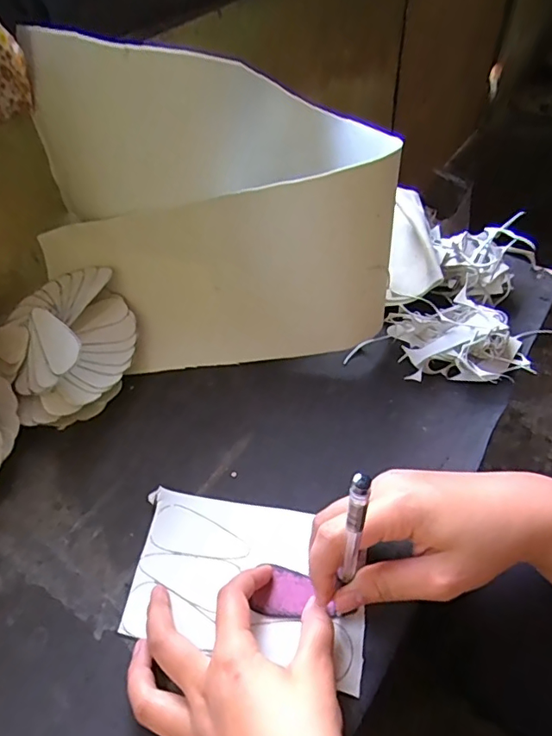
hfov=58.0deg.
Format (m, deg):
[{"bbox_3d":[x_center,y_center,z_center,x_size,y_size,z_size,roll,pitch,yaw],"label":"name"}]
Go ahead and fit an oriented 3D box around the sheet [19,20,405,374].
[{"bbox_3d":[-0.060,-0.139,0.435,0.317,0.220,0.191,-11,47,-4],"label":"sheet"}]

